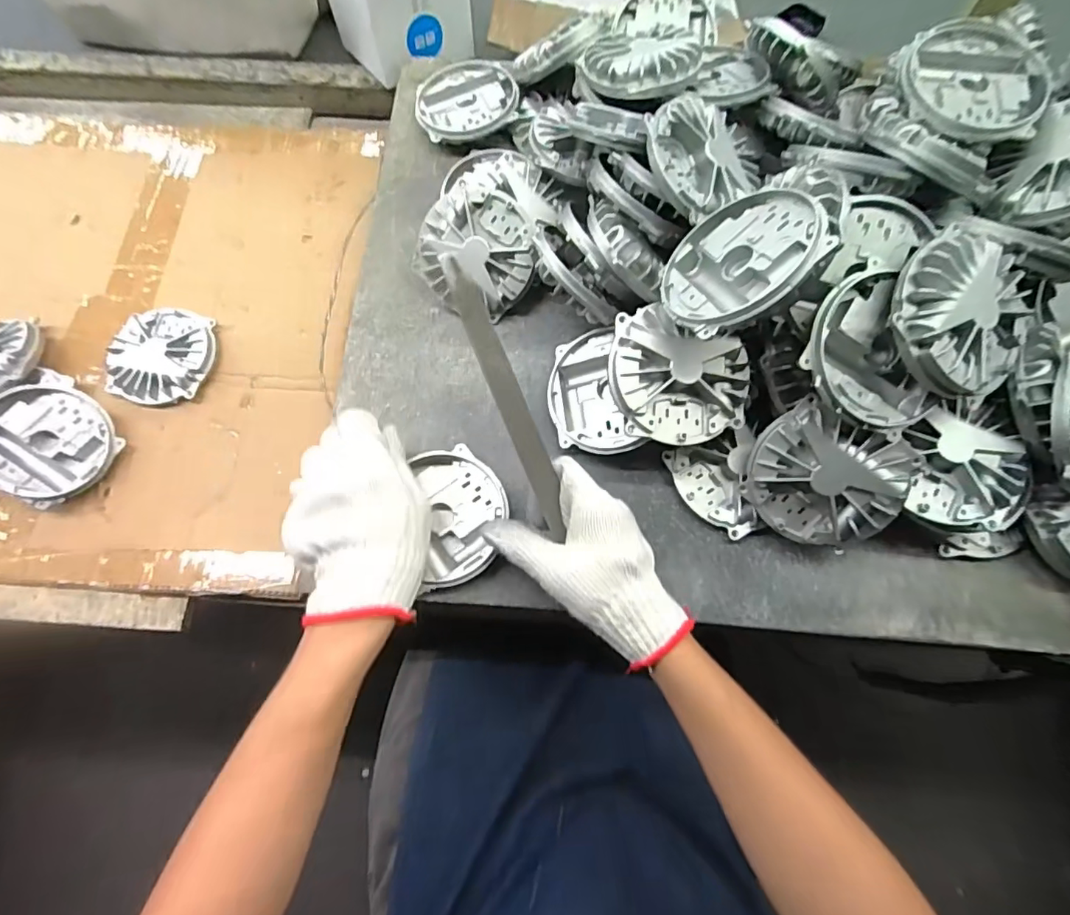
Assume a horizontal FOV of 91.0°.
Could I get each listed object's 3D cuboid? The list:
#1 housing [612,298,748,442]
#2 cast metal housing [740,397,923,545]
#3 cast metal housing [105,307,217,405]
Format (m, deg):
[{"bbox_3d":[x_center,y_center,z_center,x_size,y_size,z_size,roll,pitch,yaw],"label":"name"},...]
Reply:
[{"bbox_3d":[0.109,-0.061,0.402,0.105,0.028,0.098,4,90,-6],"label":"housing"},{"bbox_3d":[0.217,0.016,0.396,0.106,0.025,0.096,23,114,14],"label":"cast metal housing"},{"bbox_3d":[-0.397,-0.110,0.563,0.101,0.026,0.110,-3,72,0],"label":"cast metal housing"}]

